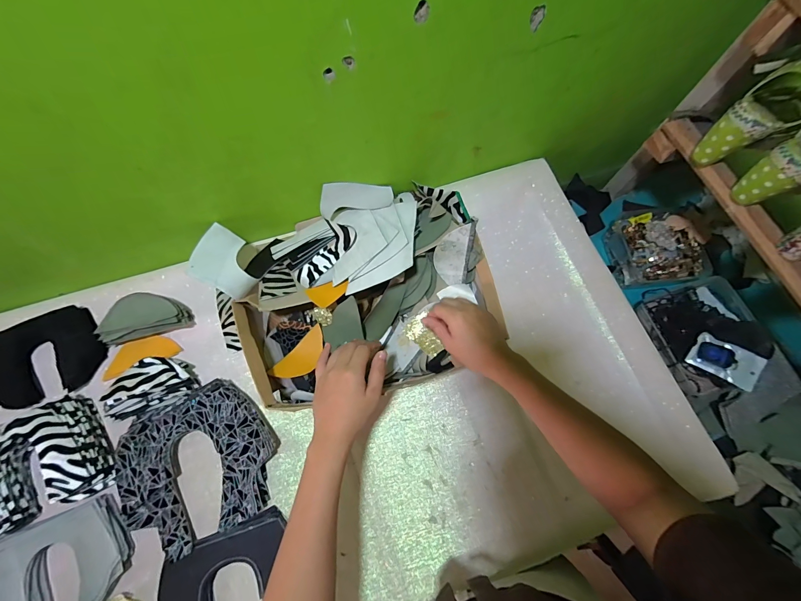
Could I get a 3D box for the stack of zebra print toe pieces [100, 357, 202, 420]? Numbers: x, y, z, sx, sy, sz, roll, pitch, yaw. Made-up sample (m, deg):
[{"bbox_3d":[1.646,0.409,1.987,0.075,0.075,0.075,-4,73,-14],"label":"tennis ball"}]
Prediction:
[{"bbox_3d":[-0.371,0.125,0.501,0.114,0.033,0.069,-20,73,-9],"label":"stack of zebra print toe pieces"}]

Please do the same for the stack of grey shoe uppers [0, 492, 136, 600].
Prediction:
[{"bbox_3d":[-0.439,0.341,0.431,0.162,0.020,0.120,-22,73,-9],"label":"stack of grey shoe uppers"}]

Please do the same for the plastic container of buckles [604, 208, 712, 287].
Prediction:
[{"bbox_3d":[0.540,-0.115,0.717,0.156,0.074,0.178,-12,72,-6],"label":"plastic container of buckles"}]

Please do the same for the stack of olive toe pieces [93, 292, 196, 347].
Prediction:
[{"bbox_3d":[-0.406,0.026,0.533,0.129,0.042,0.065,-17,72,-8],"label":"stack of olive toe pieces"}]

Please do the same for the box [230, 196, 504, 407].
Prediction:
[{"bbox_3d":[-0.053,-0.027,0.515,0.352,0.107,0.307,-14,72,-7],"label":"box"}]

